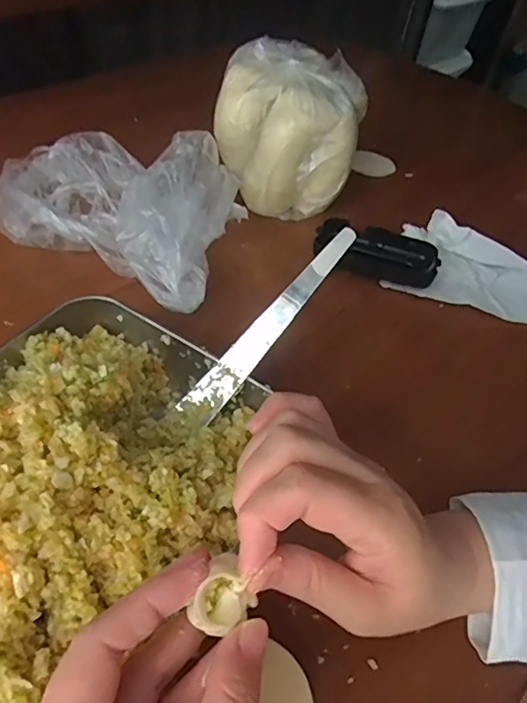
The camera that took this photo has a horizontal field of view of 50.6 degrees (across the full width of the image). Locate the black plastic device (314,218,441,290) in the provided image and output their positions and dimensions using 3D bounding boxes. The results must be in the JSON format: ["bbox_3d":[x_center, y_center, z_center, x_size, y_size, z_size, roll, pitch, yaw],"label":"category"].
[{"bbox_3d":[0.102,-0.089,0.506,0.108,0.023,0.048,18,47,12],"label":"black plastic device"}]

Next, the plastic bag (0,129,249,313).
[{"bbox_3d":[-0.124,-0.131,0.478,0.234,0.077,0.146,25,51,16],"label":"plastic bag"}]

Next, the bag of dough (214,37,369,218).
[{"bbox_3d":[0.026,-0.222,0.552,0.136,0.123,0.148,10,49,4],"label":"bag of dough"}]

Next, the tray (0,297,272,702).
[{"bbox_3d":[-0.117,0.070,0.301,0.189,0.061,0.258,29,51,17],"label":"tray"}]

